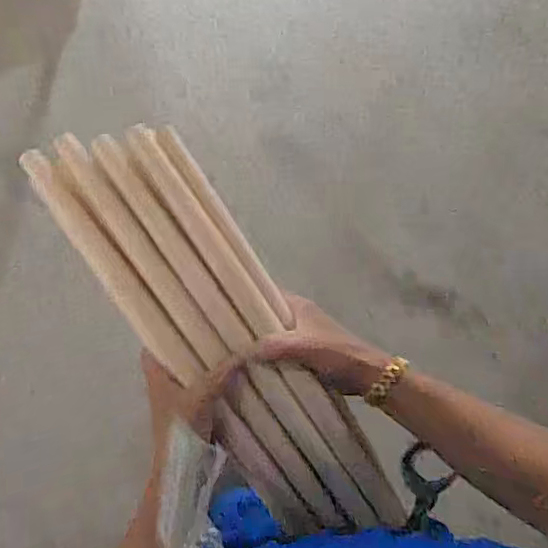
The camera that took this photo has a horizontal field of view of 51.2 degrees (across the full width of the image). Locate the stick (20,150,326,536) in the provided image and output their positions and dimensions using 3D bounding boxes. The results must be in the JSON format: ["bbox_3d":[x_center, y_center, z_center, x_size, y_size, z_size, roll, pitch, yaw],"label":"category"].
[{"bbox_3d":[-0.092,0.069,0.516,0.031,0.030,0.412,-37,93,-11],"label":"stick"}]

